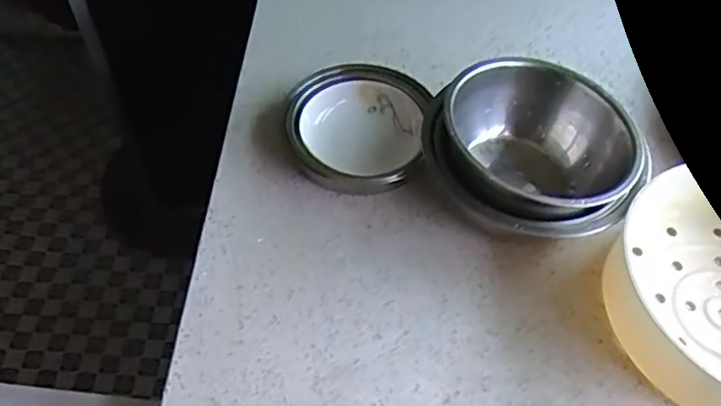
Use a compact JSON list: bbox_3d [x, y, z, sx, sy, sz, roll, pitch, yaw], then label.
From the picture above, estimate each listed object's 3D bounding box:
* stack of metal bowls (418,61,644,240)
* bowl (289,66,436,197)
[{"bbox_3d":[0.132,-0.032,0.504,0.134,0.099,0.156,-36,61,-26],"label":"stack of metal bowls"},{"bbox_3d":[-0.002,-0.071,0.556,0.122,0.039,0.133,1,52,-1],"label":"bowl"}]

